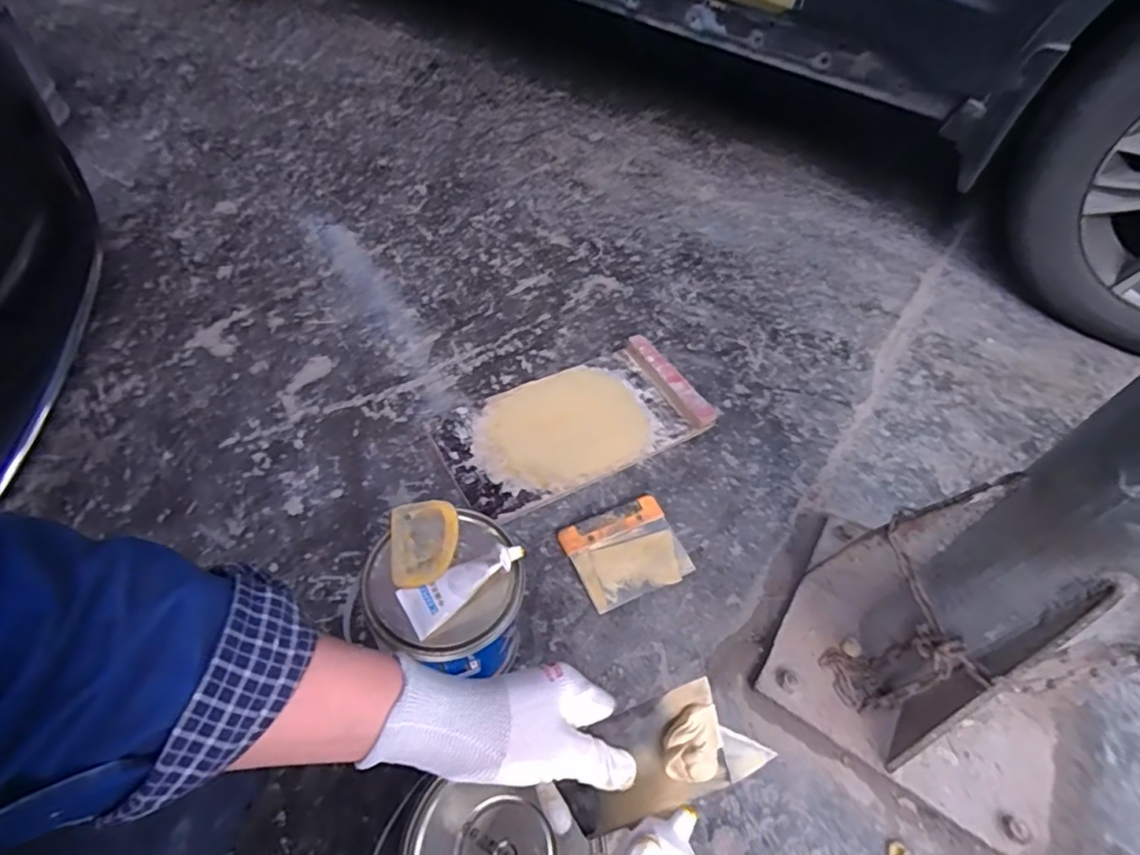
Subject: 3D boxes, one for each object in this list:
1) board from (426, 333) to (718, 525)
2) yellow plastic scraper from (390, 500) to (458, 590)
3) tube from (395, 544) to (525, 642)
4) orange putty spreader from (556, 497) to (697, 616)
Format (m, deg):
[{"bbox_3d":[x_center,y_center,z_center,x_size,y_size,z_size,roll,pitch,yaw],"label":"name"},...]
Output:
[{"bbox_3d":[0.005,-0.012,0.897,0.395,0.022,0.206,-22,58,-23],"label":"board"},{"bbox_3d":[-0.145,0.113,0.588,0.064,0.011,0.096,-6,53,-12],"label":"yellow plastic scraper"},{"bbox_3d":[-0.100,0.148,0.561,0.121,0.023,0.047,-31,58,-9],"label":"tube"},{"bbox_3d":[0.077,0.164,0.784,0.149,0.016,0.120,-17,56,-20],"label":"orange putty spreader"}]

